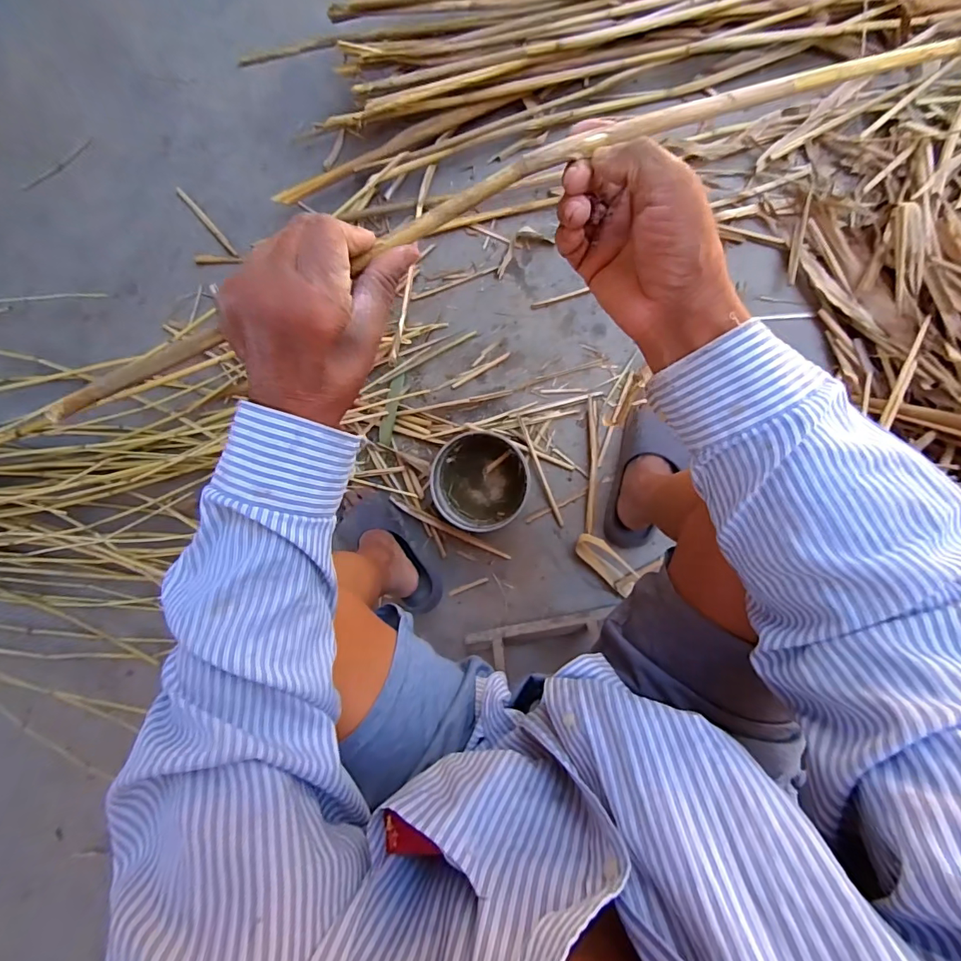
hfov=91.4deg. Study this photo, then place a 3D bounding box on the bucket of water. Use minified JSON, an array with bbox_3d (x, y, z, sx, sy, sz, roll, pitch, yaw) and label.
[{"bbox_3d":[0.001,0.000,0.796,0.155,0.071,0.160,1,95,8],"label":"bucket of water"}]

